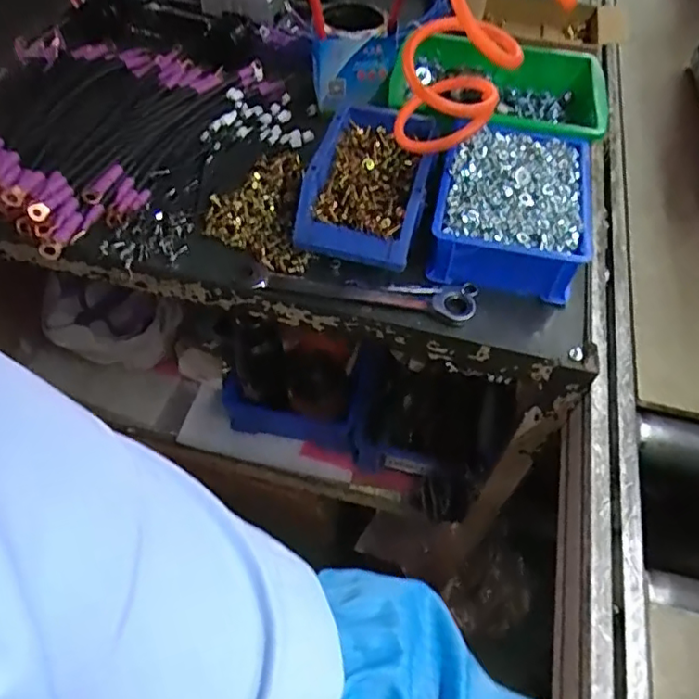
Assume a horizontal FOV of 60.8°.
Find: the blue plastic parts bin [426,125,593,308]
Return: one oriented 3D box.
[{"bbox_3d":[0.165,-0.146,0.624,0.153,0.080,0.190,11,53,4],"label":"blue plastic parts bin"}]

